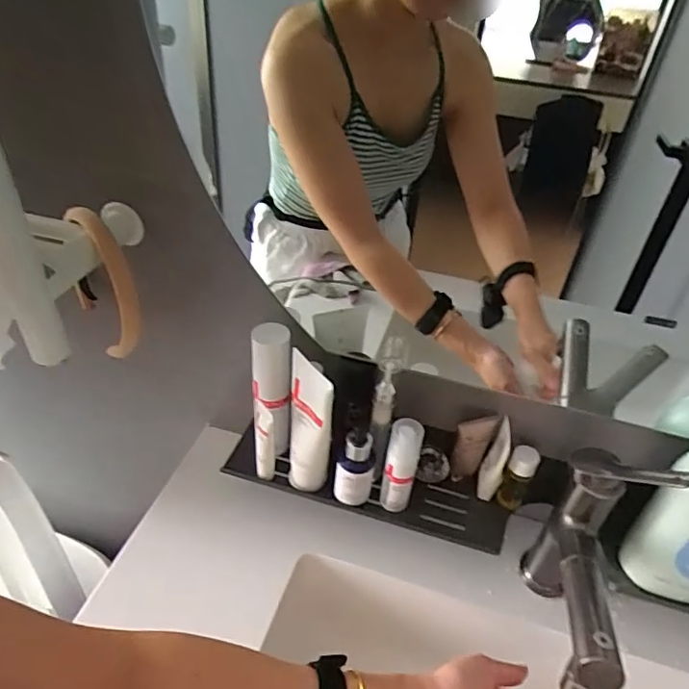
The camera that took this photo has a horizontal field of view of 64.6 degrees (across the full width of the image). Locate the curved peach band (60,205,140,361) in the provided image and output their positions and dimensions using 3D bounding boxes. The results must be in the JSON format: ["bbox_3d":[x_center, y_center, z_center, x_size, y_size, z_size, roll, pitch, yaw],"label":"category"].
[{"bbox_3d":[-0.235,-0.056,0.541,0.028,0.154,0.077,-25,49,-31],"label":"curved peach band"}]

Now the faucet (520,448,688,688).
[{"bbox_3d":[0.192,0.202,0.455,0.073,0.218,0.188,24,44,21],"label":"faucet"}]

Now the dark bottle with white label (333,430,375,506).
[{"bbox_3d":[0.010,0.122,0.536,0.037,0.082,0.028,7,40,2],"label":"dark bottle with white label"}]

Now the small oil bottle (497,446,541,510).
[{"bbox_3d":[0.175,0.136,0.552,0.026,0.070,0.028,3,40,-2],"label":"small oil bottle"}]

